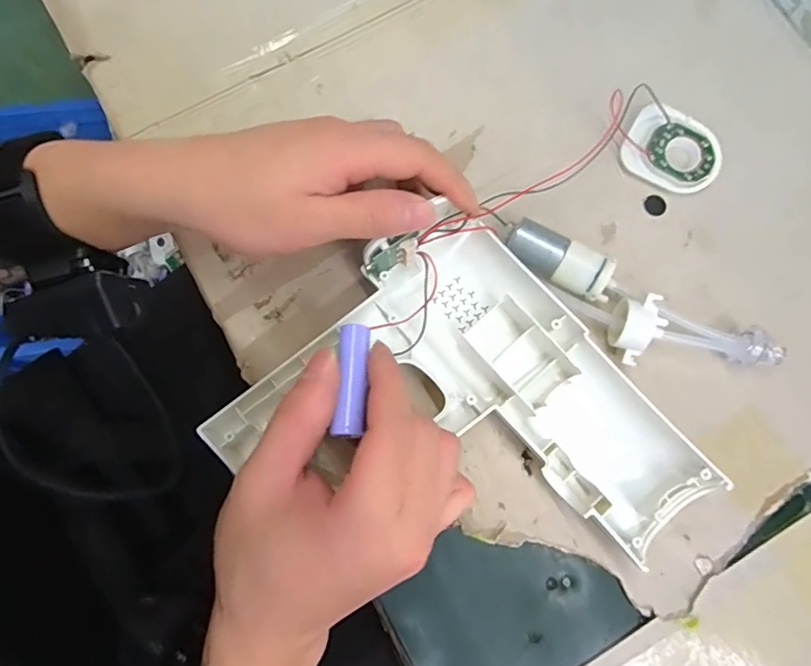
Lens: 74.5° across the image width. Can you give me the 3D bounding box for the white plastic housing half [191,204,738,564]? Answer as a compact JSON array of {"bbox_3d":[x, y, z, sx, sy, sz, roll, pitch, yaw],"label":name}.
[{"bbox_3d":[0.028,0.056,0.274,0.185,0.040,0.197,-38,82,-8],"label":"white plastic housing half"}]

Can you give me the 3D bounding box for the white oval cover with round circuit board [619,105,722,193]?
[{"bbox_3d":[0.163,-0.112,0.328,0.058,0.010,0.046,21,79,3],"label":"white oval cover with round circuit board"}]

